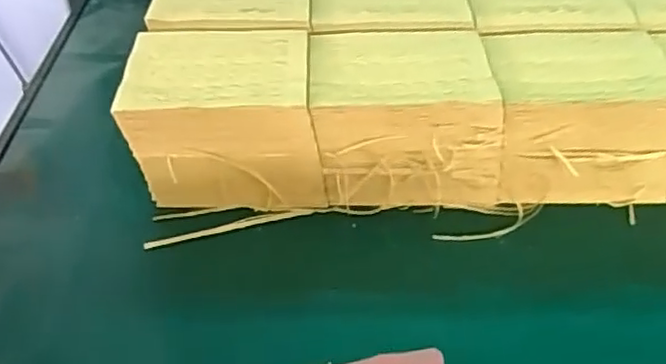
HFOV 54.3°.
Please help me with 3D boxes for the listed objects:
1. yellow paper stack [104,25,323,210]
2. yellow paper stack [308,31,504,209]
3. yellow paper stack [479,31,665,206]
[{"bbox_3d":[-0.096,-0.056,0.610,0.166,0.121,0.121,0,42,-1],"label":"yellow paper stack"},{"bbox_3d":[0.065,-0.060,0.620,0.166,0.122,0.121,0,42,0],"label":"yellow paper stack"},{"bbox_3d":[0.225,-0.061,0.621,0.165,0.120,0.126,-2,42,-3],"label":"yellow paper stack"}]

